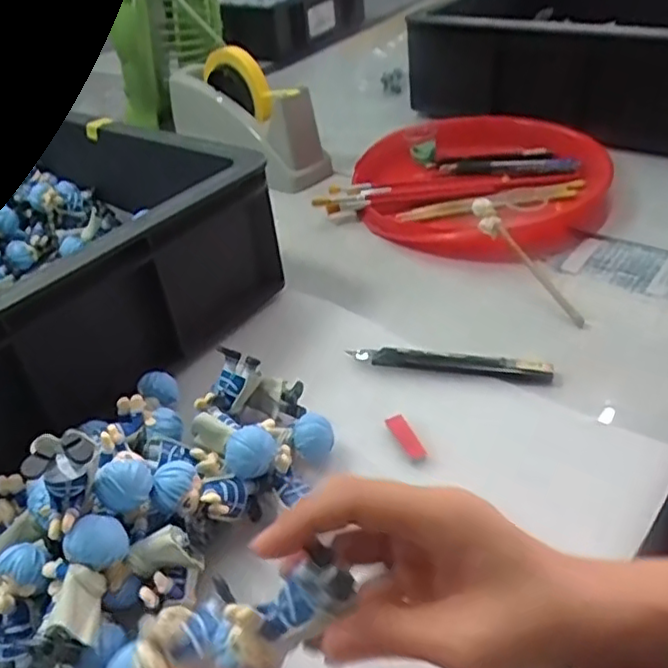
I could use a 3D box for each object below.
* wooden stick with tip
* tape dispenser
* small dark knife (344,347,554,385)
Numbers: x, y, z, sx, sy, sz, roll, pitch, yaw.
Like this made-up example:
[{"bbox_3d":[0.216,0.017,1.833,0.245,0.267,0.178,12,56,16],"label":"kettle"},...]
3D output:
[{"bbox_3d":[0.159,-0.050,0.517,0.018,0.014,0.120,-21,59,-20],"label":"wooden stick with tip"},{"bbox_3d":[-0.113,-0.255,0.750,0.220,0.117,0.053,20,45,31],"label":"tape dispenser"},{"bbox_3d":[0.081,0.021,0.450,0.136,0.014,0.016,7,41,12],"label":"small dark knife"}]

